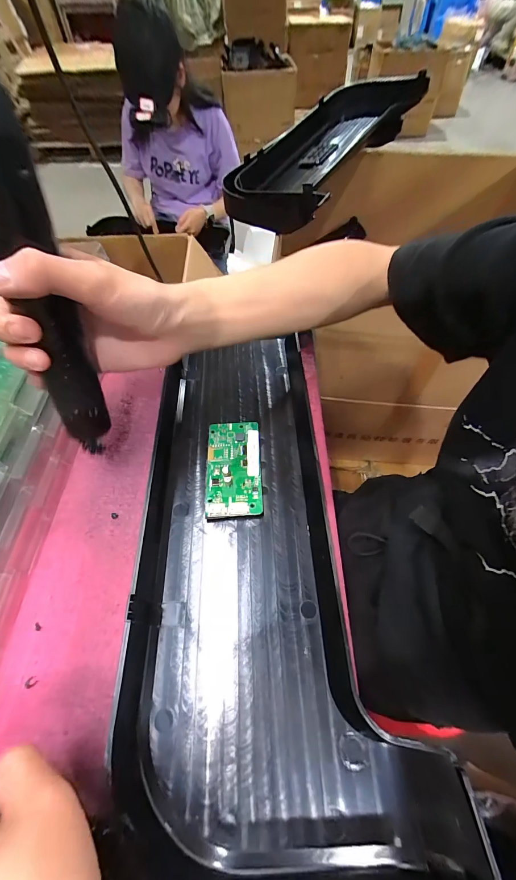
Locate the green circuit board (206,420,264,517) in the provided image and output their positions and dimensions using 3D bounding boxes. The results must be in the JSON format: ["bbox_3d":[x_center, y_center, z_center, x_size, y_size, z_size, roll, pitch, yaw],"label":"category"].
[{"bbox_3d":[-0.022,0.024,0.298,0.048,0.008,0.094,-4,57,1],"label":"green circuit board"}]

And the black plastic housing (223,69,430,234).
[{"bbox_3d":[0.149,-0.590,0.644,0.203,0.084,0.558,28,63,20],"label":"black plastic housing"}]

